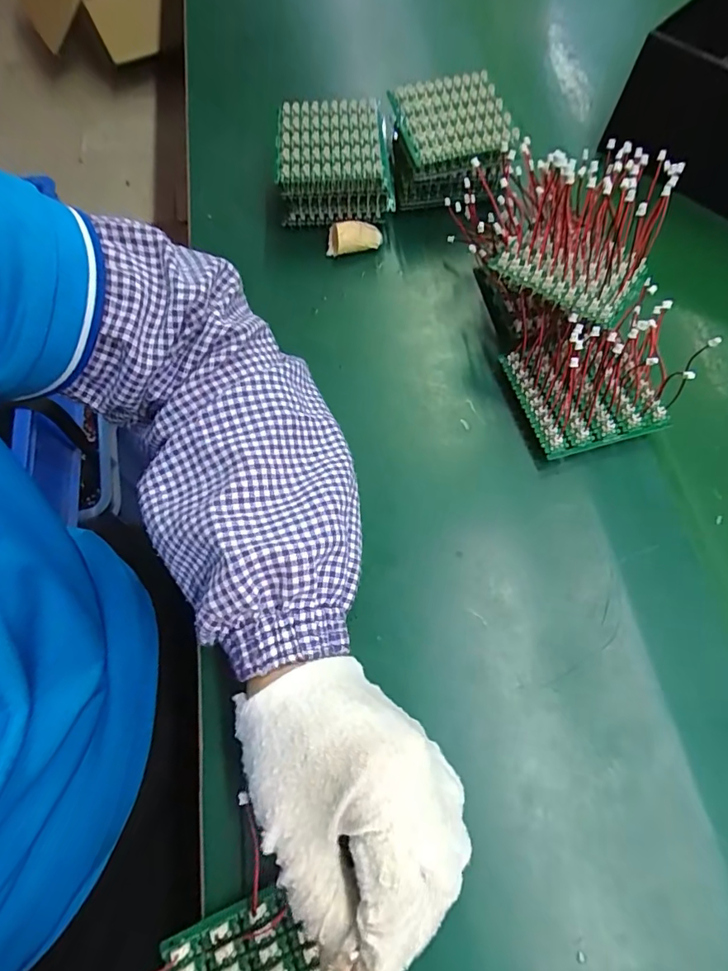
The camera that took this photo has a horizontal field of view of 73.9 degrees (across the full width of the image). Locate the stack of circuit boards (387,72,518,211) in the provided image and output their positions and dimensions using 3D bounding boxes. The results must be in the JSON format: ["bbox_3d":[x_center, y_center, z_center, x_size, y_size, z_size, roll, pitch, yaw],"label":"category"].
[{"bbox_3d":[0.069,-0.275,0.394,0.091,0.057,0.091,-2,66,2],"label":"stack of circuit boards"}]

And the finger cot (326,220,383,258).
[{"bbox_3d":[-0.008,-0.197,0.382,0.045,0.017,0.017,-11,66,-2],"label":"finger cot"}]

